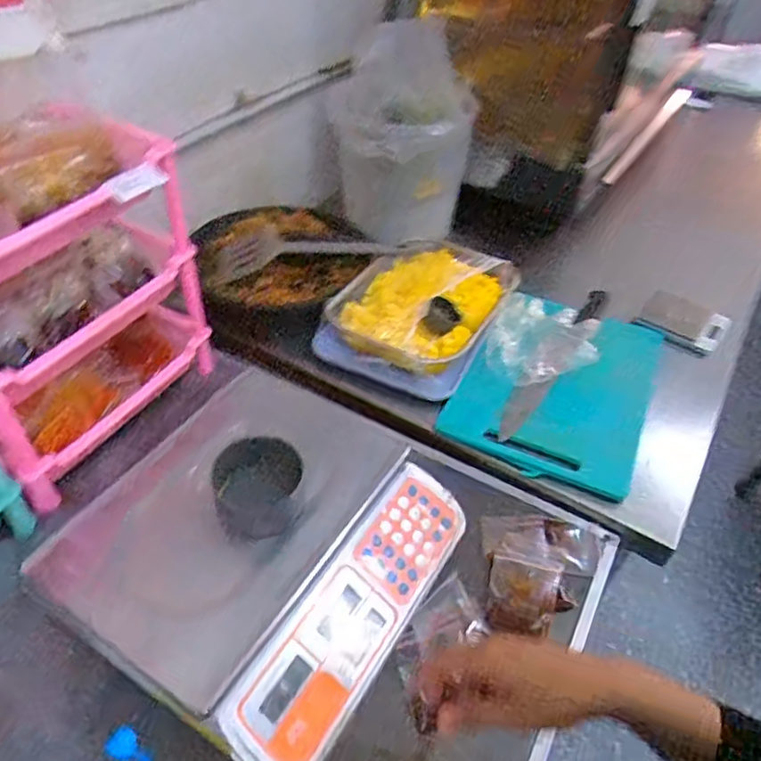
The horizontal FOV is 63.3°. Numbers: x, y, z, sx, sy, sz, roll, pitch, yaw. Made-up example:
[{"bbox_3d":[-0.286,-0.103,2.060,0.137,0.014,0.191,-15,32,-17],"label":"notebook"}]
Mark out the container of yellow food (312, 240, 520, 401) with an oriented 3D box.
[{"bbox_3d":[0.064,-0.107,0.956,0.222,0.070,0.310,21,46,17],"label":"container of yellow food"}]

